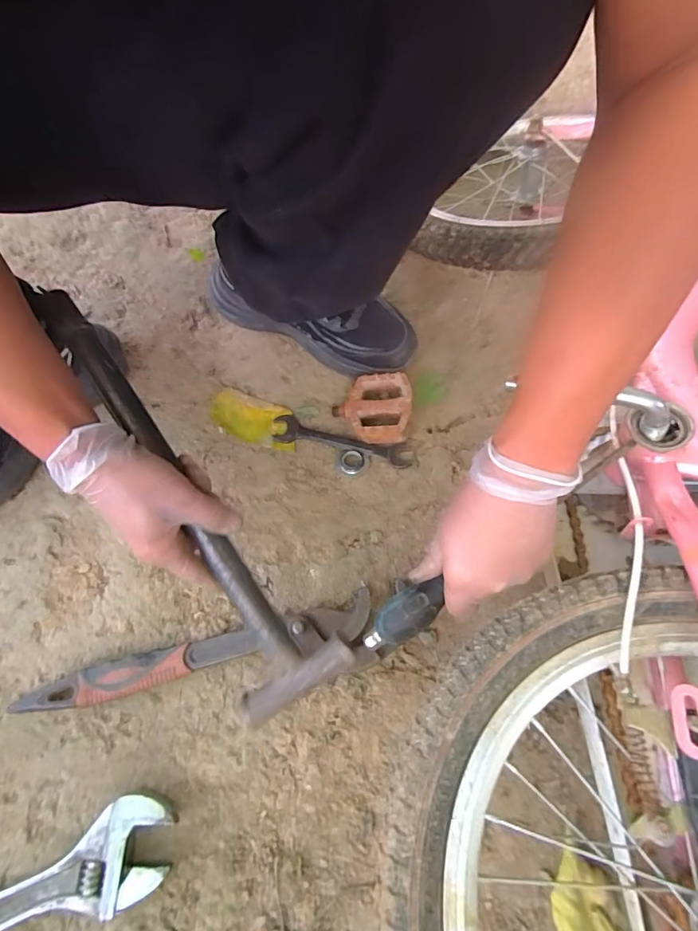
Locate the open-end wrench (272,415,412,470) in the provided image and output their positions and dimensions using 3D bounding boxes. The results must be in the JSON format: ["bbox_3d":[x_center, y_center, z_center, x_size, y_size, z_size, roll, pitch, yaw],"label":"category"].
[{"bbox_3d":[-0.009,-0.028,0.516,0.157,0.009,0.032,14,68,6],"label":"open-end wrench"}]

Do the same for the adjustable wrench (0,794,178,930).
[{"bbox_3d":[-0.270,0.351,0.344,0.284,0.021,0.066,-26,69,-10],"label":"adjustable wrench"}]

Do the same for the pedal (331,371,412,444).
[{"bbox_3d":[0.027,-0.066,0.518,0.091,0.034,0.075,4,67,2],"label":"pedal"}]

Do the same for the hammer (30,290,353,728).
[{"bbox_3d":[-0.138,0.022,0.364,0.090,0.025,0.375,-33,88,-13],"label":"hammer"}]

